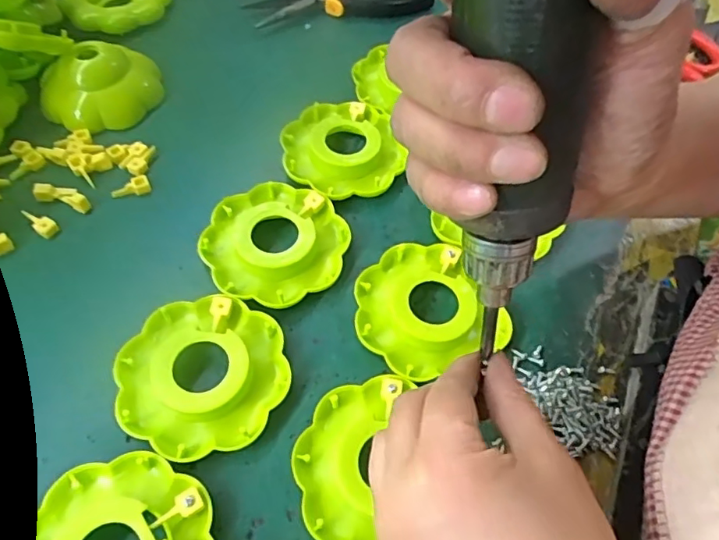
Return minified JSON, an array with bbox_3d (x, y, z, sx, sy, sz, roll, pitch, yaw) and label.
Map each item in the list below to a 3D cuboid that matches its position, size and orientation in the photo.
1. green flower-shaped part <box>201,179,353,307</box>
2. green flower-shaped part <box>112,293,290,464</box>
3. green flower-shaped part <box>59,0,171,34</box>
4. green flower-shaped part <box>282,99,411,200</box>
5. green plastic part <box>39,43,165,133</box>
[{"bbox_3d":[-0.050,-0.019,0.317,0.080,0.014,0.080,1,58,-2],"label":"green flower-shaped part"},{"bbox_3d":[-0.080,0.051,0.273,0.081,0.018,0.082,1,58,-2],"label":"green flower-shaped part"},{"bbox_3d":[-0.190,-0.211,0.424,0.074,0.021,0.063,-37,67,-22],"label":"green flower-shaped part"},{"bbox_3d":[-0.011,-0.082,0.359,0.079,0.014,0.080,1,58,-2],"label":"green flower-shaped part"},{"bbox_3d":[-0.176,-0.128,0.362,0.078,0.030,0.057,-26,63,-17],"label":"green plastic part"}]

